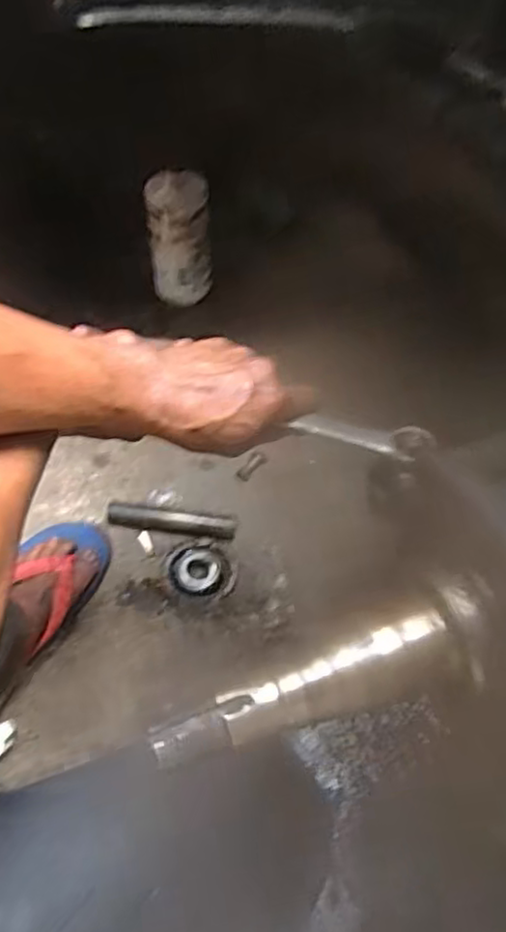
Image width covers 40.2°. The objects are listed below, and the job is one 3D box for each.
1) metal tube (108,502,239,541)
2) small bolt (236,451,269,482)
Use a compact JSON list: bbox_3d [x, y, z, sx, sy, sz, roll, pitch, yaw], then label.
[{"bbox_3d":[-0.097,0.067,0.847,0.156,0.020,0.027,6,56,2],"label":"metal tube"},{"bbox_3d":[-0.001,0.001,0.905,0.049,0.011,0.016,-44,64,-4],"label":"small bolt"}]

